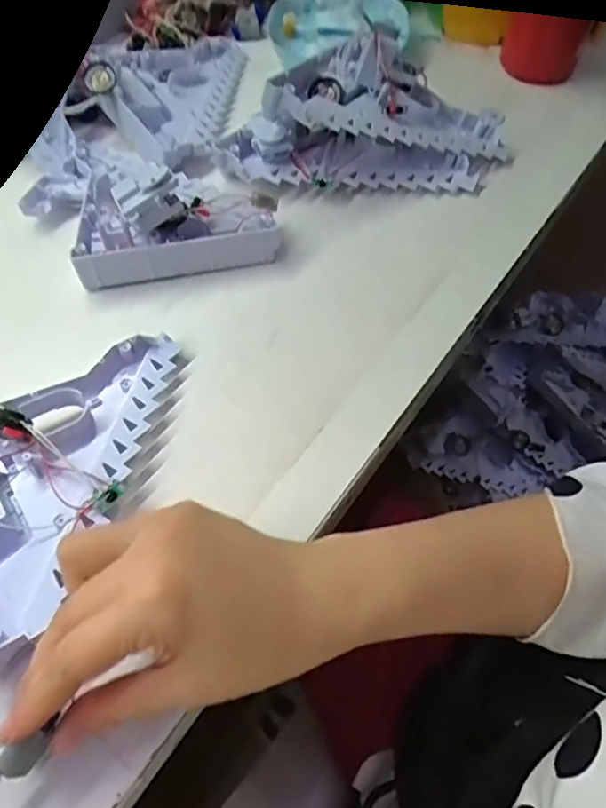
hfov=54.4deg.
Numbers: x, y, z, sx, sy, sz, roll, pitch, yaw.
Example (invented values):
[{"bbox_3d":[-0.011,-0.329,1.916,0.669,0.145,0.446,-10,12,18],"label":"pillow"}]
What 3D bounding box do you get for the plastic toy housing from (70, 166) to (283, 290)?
[{"bbox_3d":[-0.086,-0.129,0.400,0.133,0.056,0.068,-6,57,-4],"label":"plastic toy housing"}]

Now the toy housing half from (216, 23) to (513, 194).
[{"bbox_3d":[0.050,-0.226,0.452,0.217,0.069,0.097,-2,57,-1],"label":"toy housing half"}]

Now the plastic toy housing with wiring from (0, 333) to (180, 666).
[{"bbox_3d":[-0.116,0.038,0.306,0.156,0.033,0.130,-31,62,-18],"label":"plastic toy housing with wiring"}]

